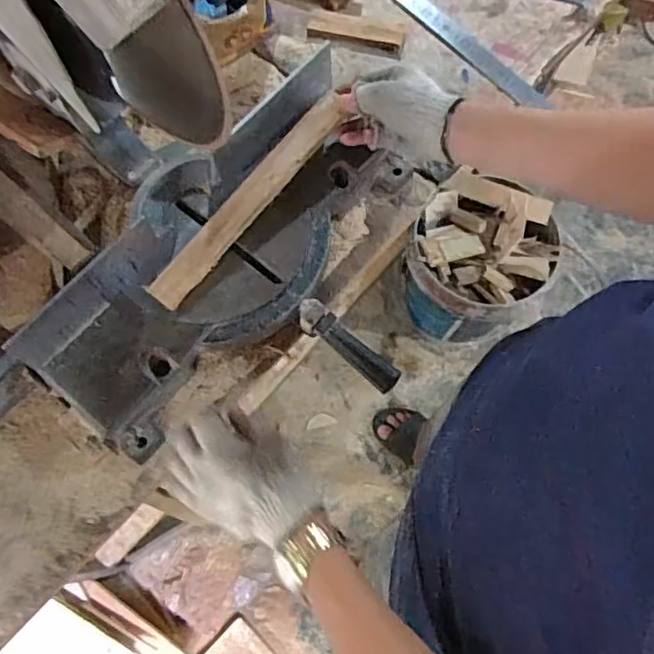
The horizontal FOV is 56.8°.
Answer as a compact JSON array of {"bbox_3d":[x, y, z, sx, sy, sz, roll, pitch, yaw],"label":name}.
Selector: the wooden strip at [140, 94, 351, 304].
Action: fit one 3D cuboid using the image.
[{"bbox_3d":[-0.078,-0.128,0.615,0.036,0.013,0.267,41,85,11],"label":"wooden strip"}]

